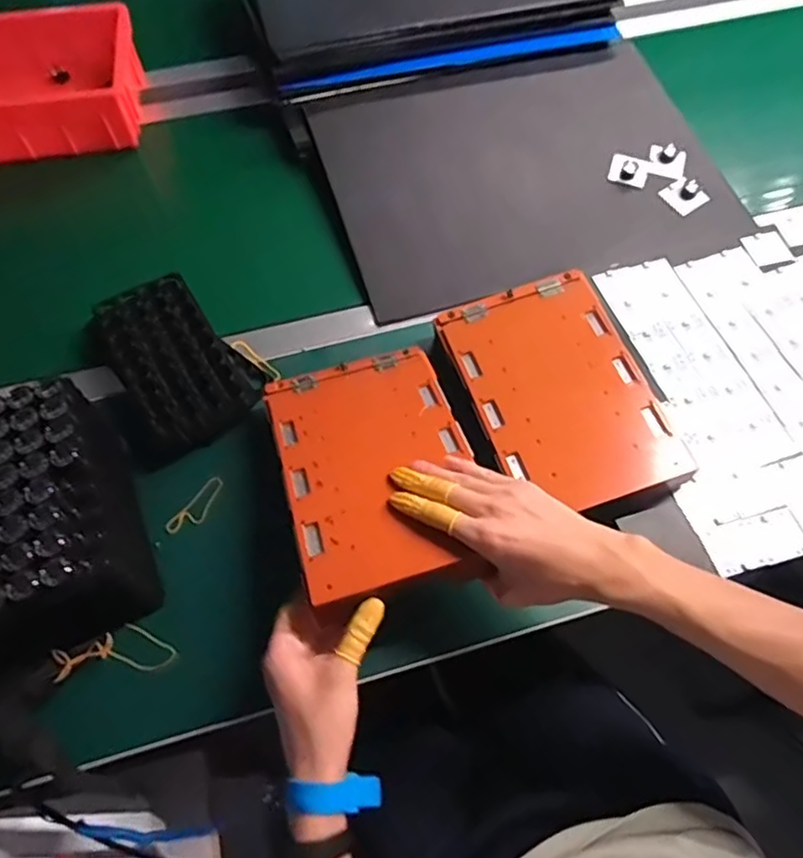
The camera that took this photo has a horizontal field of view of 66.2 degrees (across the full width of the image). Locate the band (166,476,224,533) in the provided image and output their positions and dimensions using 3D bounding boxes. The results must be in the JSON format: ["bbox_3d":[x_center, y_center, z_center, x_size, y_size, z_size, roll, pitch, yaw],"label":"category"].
[{"bbox_3d":[-0.199,0.077,0.603,0.024,0.004,0.068,39,68,19],"label":"band"}]

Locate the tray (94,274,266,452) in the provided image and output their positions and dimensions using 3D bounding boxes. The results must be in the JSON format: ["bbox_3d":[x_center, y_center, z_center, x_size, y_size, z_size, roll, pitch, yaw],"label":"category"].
[{"bbox_3d":[-0.240,-0.075,0.656,0.117,0.034,0.203,-37,68,-18],"label":"tray"}]

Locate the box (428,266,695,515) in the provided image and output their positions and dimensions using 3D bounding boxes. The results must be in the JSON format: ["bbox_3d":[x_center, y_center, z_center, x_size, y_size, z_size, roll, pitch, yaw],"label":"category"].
[{"bbox_3d":[0.156,-0.036,0.624,0.165,0.044,0.251,-17,63,-9],"label":"box"}]

